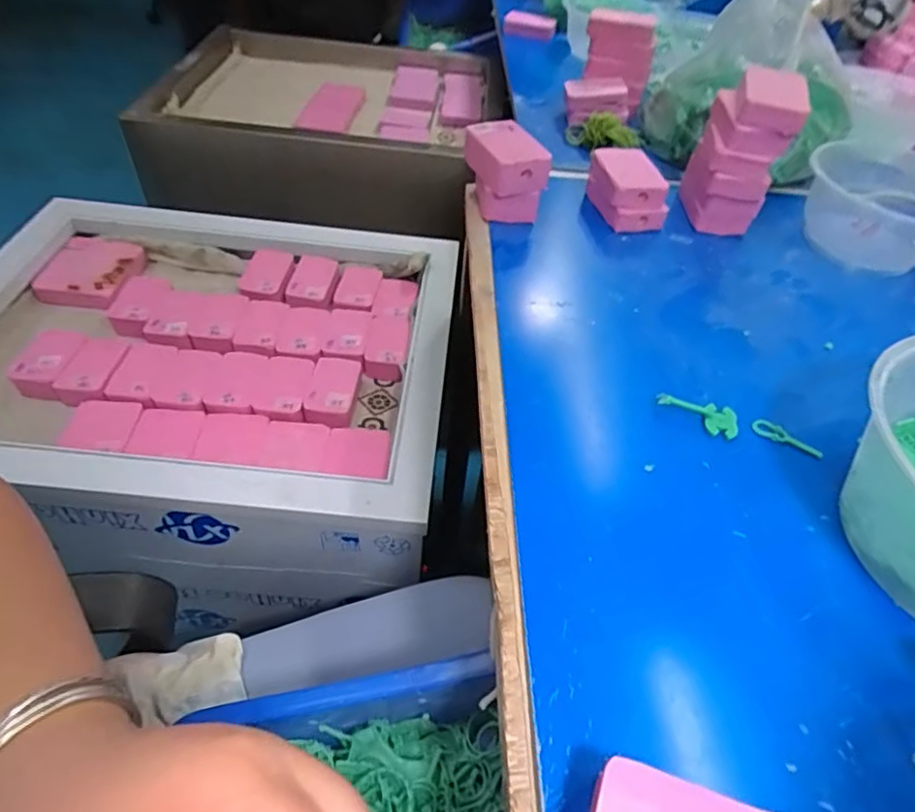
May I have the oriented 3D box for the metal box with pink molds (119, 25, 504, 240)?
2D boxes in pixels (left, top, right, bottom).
[{"bbox_3d":[-0.206,-0.450,0.953,0.498,0.170,0.401,6,48,-1],"label":"metal box with pink molds"}]

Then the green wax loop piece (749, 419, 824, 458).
[{"bbox_3d":[0.195,0.018,0.341,0.040,0.004,0.012,29,52,19],"label":"green wax loop piece"}]

